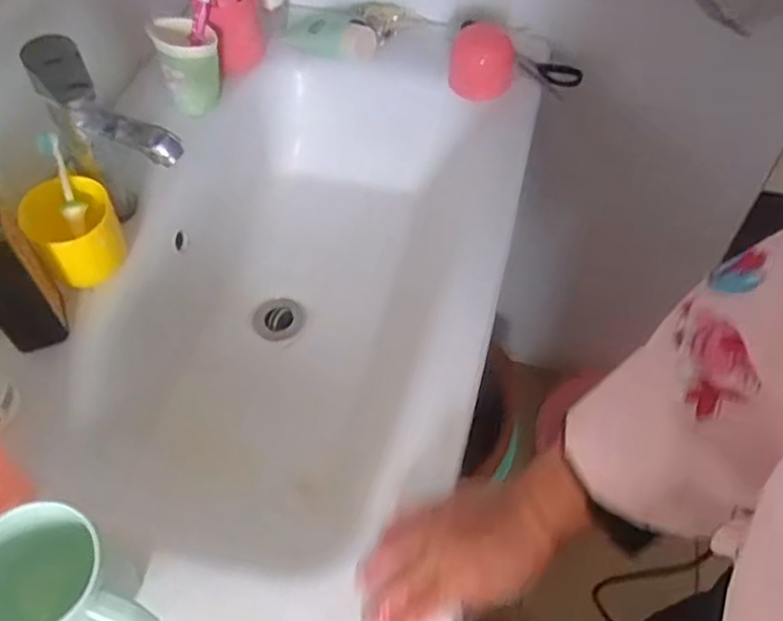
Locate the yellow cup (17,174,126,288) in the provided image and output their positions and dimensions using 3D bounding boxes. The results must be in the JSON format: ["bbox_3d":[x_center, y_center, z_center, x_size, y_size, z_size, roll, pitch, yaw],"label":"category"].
[{"bbox_3d":[-0.292,-0.073,0.625,0.075,0.064,0.077,-1,54,2],"label":"yellow cup"}]

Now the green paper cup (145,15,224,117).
[{"bbox_3d":[-0.233,-0.285,0.779,0.068,0.088,0.067,-1,54,2],"label":"green paper cup"}]

